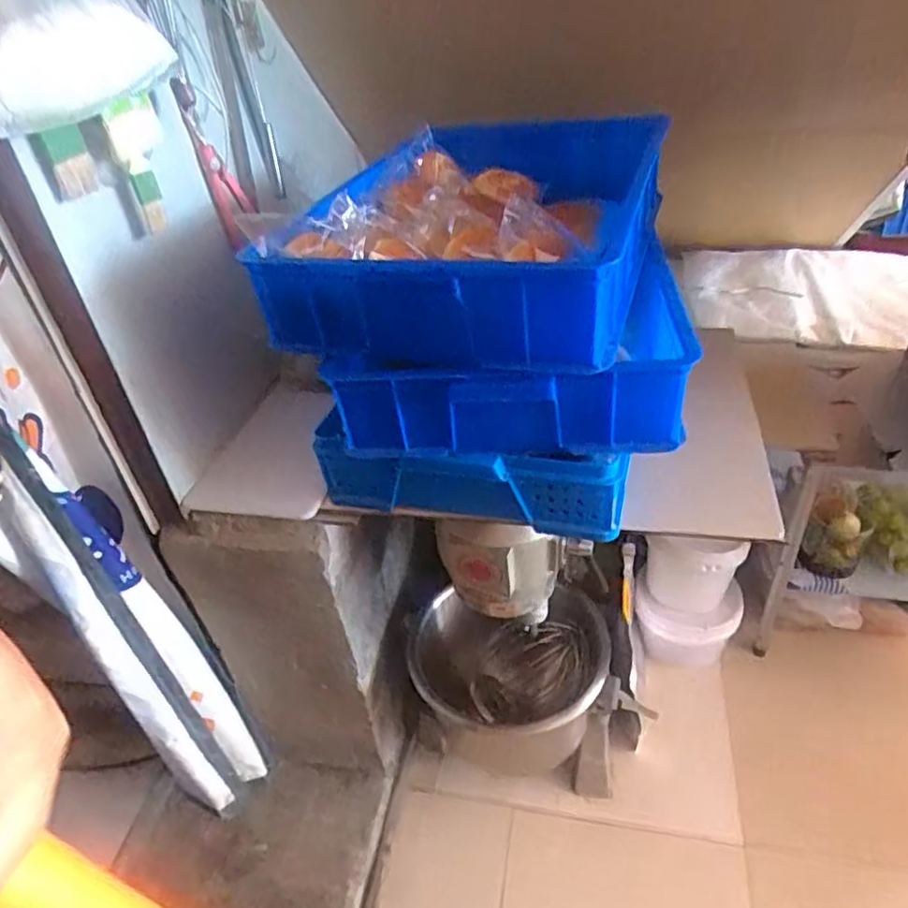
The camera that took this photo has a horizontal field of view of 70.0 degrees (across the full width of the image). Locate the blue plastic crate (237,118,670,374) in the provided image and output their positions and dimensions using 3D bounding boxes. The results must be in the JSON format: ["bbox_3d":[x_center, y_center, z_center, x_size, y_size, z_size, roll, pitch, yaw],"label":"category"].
[{"bbox_3d":[0.045,-0.326,0.884,0.422,0.115,0.599,8,41,18],"label":"blue plastic crate"}]

